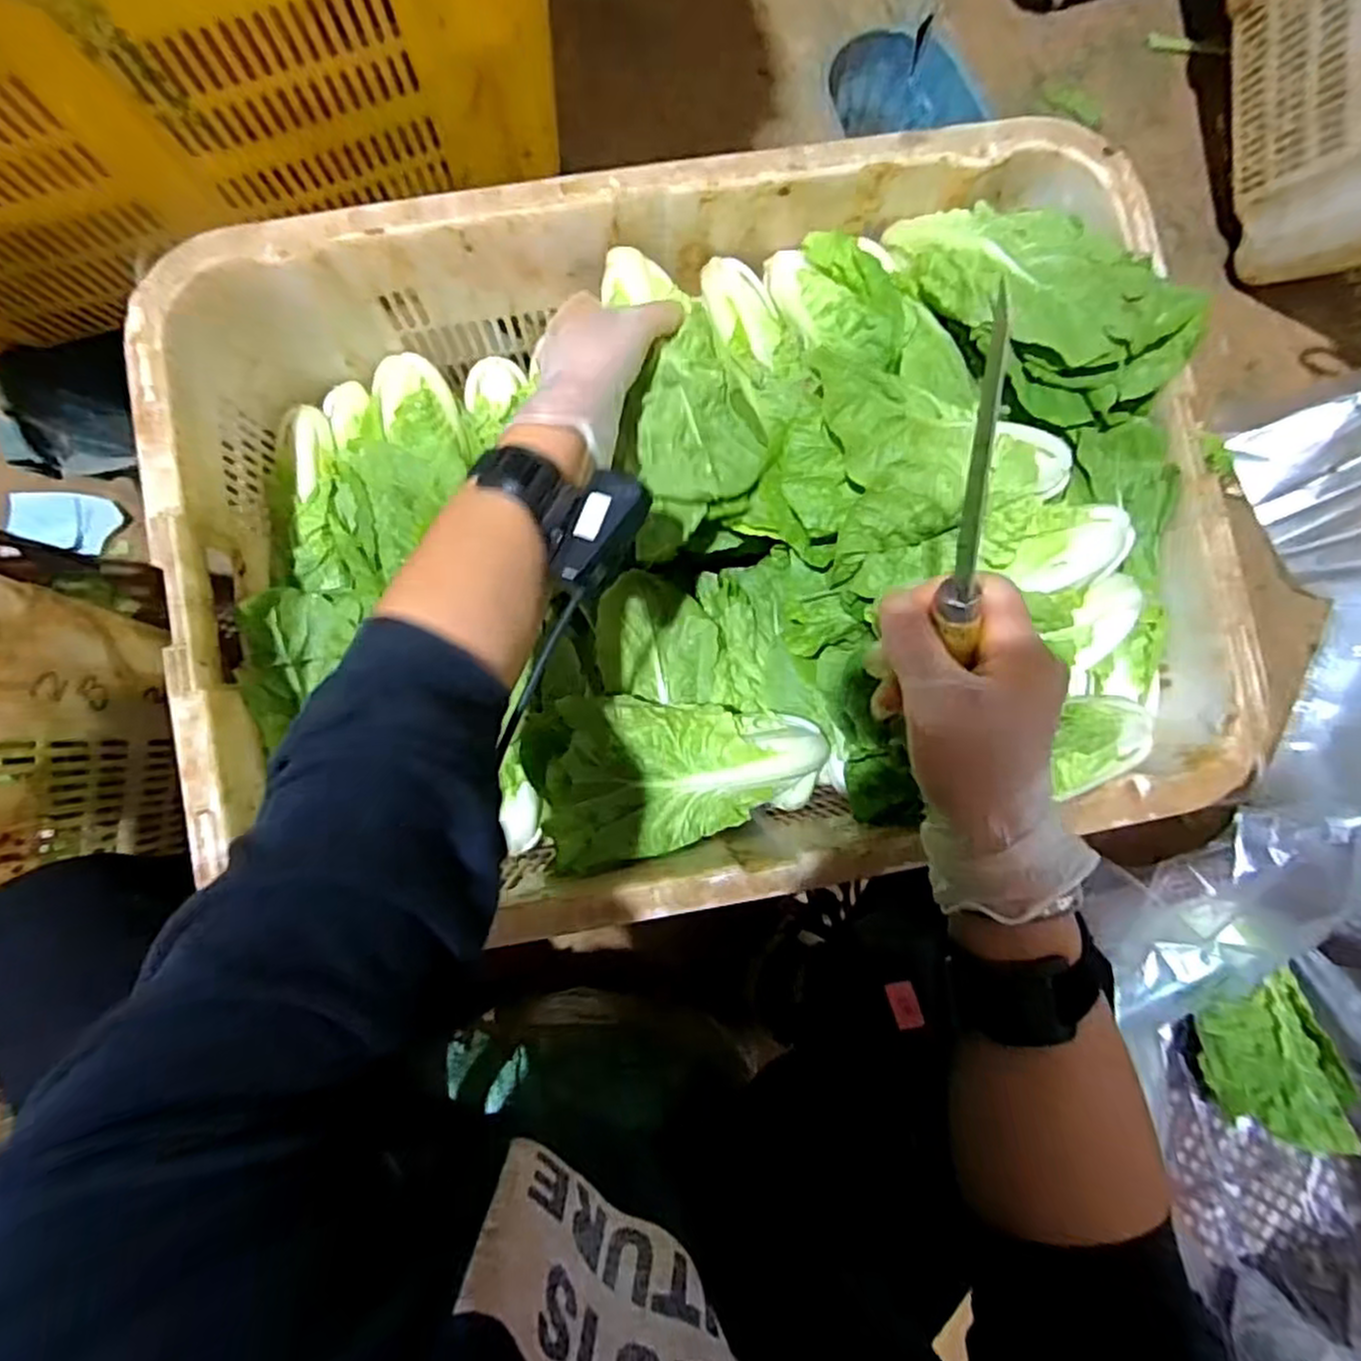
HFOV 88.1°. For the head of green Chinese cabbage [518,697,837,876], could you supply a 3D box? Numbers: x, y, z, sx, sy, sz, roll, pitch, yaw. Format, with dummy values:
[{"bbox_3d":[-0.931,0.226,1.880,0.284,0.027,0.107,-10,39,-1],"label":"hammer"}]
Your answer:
[{"bbox_3d":[0.002,0.059,0.517,0.209,0.077,0.115,-12,86,-4],"label":"head of green Chinese cabbage"}]

